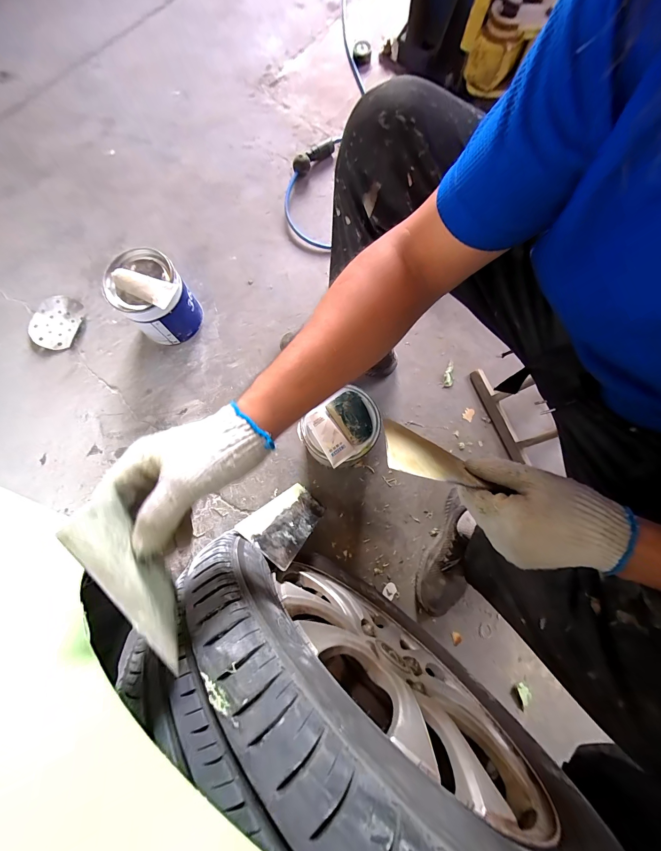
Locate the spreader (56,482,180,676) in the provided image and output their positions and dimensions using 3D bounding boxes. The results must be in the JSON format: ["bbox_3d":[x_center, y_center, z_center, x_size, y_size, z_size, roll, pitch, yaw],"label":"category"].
[{"bbox_3d":[-0.133,0.102,0.217,0.007,0.134,0.068,-19,30,-14],"label":"spreader"}]

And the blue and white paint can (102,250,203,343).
[{"bbox_3d":[-0.403,-0.295,0.731,0.156,0.163,0.173,-29,80,-6],"label":"blue and white paint can"}]

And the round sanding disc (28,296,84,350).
[{"bbox_3d":[-0.718,-0.272,0.824,0.128,0.009,0.139,1,79,-3],"label":"round sanding disc"}]

